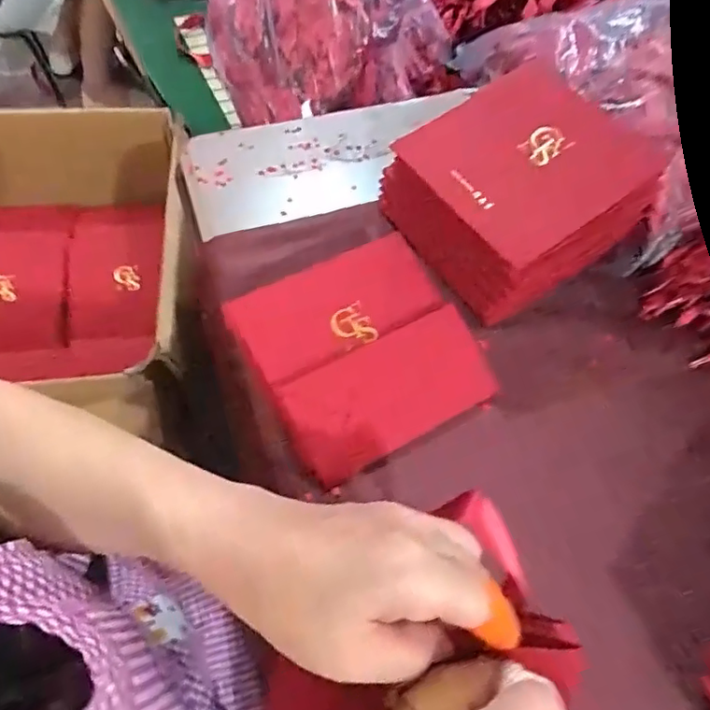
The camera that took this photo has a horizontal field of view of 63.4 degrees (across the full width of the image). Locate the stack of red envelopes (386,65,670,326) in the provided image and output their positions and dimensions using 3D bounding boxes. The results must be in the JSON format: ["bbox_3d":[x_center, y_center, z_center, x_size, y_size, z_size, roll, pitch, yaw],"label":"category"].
[{"bbox_3d":[0.117,-0.124,0.432,0.162,0.085,0.143,-28,65,-19],"label":"stack of red envelopes"}]

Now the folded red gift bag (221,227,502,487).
[{"bbox_3d":[0.006,-0.005,0.395,0.141,0.015,0.143,-26,73,-16],"label":"folded red gift bag"}]

